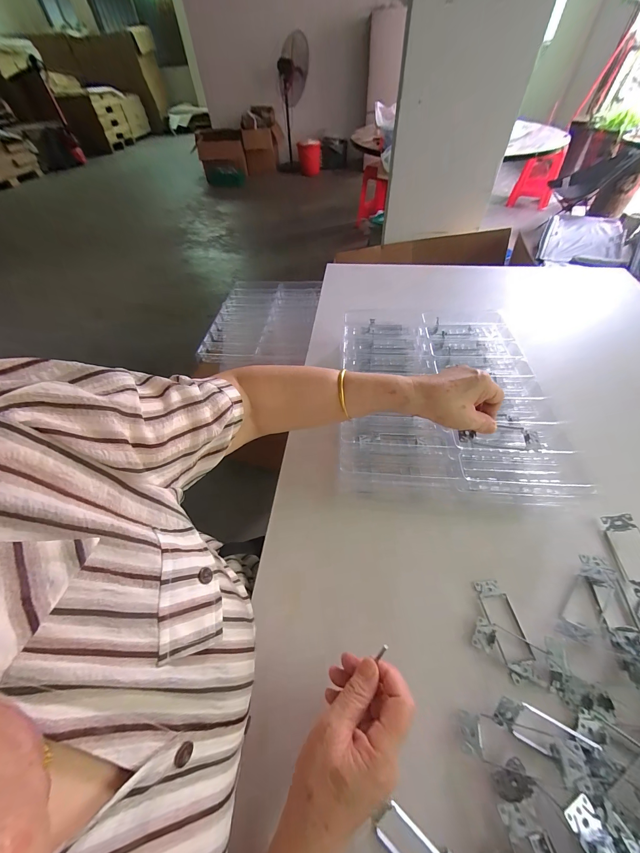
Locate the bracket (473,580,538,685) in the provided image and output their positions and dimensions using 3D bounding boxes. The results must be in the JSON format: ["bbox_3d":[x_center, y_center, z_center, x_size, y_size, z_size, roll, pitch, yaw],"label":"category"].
[{"bbox_3d":[0.230,0.248,0.367,0.038,0.011,0.103,-6,52,0],"label":"bracket"}]

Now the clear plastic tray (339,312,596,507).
[{"bbox_3d":[0.215,-0.072,0.548,0.347,0.056,0.430,1,52,5],"label":"clear plastic tray"}]

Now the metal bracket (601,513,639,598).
[{"bbox_3d":[0.427,0.171,0.401,0.034,0.020,0.104,5,53,8],"label":"metal bracket"}]

